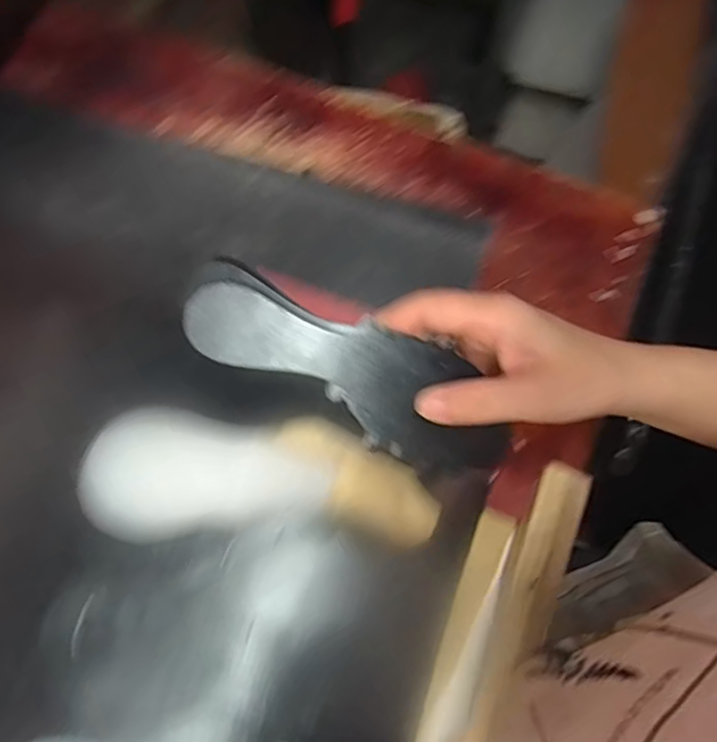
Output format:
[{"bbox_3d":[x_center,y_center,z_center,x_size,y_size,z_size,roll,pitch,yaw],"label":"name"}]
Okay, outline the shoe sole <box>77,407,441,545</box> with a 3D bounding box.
[{"bbox_3d":[-0.057,0.067,0.370,0.215,0.023,0.072,7,74,-12],"label":"shoe sole"}]

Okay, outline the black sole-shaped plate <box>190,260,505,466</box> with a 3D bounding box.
[{"bbox_3d":[-0.004,0.001,0.290,0.164,0.013,0.055,22,96,-4],"label":"black sole-shaped plate"}]

